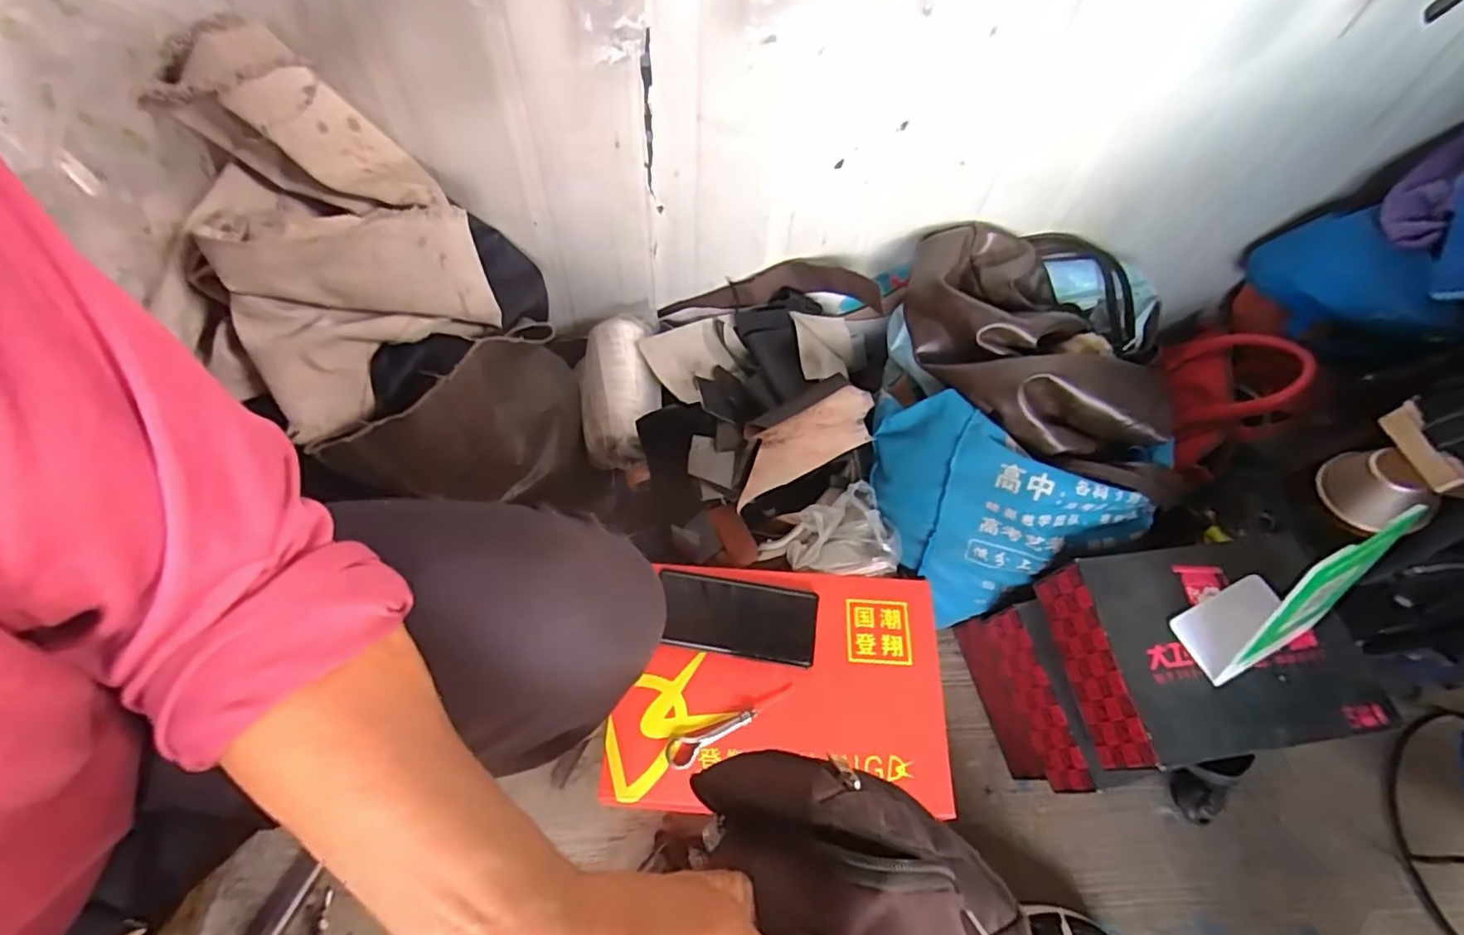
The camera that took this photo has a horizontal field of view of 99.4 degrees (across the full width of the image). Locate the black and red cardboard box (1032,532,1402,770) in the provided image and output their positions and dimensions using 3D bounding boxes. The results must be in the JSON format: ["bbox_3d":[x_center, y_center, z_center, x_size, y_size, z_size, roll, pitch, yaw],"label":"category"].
[{"bbox_3d":[0.411,0.158,0.543,0.210,0.080,0.165,-6,62,-7],"label":"black and red cardboard box"}]

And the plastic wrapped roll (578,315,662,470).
[{"bbox_3d":[-0.125,-0.084,0.695,0.086,0.062,0.163,-8,63,-8],"label":"plastic wrapped roll"}]

